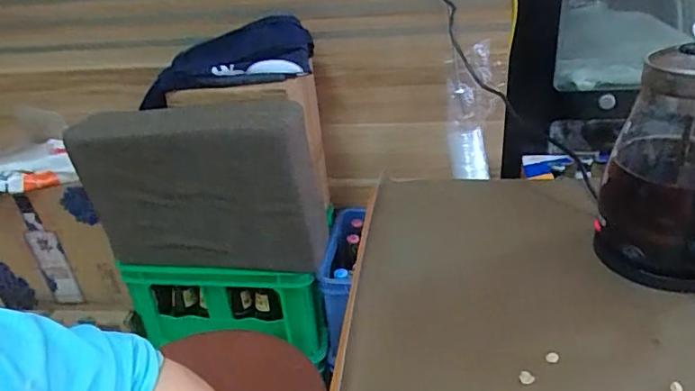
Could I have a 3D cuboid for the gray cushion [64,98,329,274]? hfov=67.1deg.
[{"bbox_3d":[-0.258,-0.008,0.942,0.428,0.290,0.096,2,29,14],"label":"gray cushion"}]

